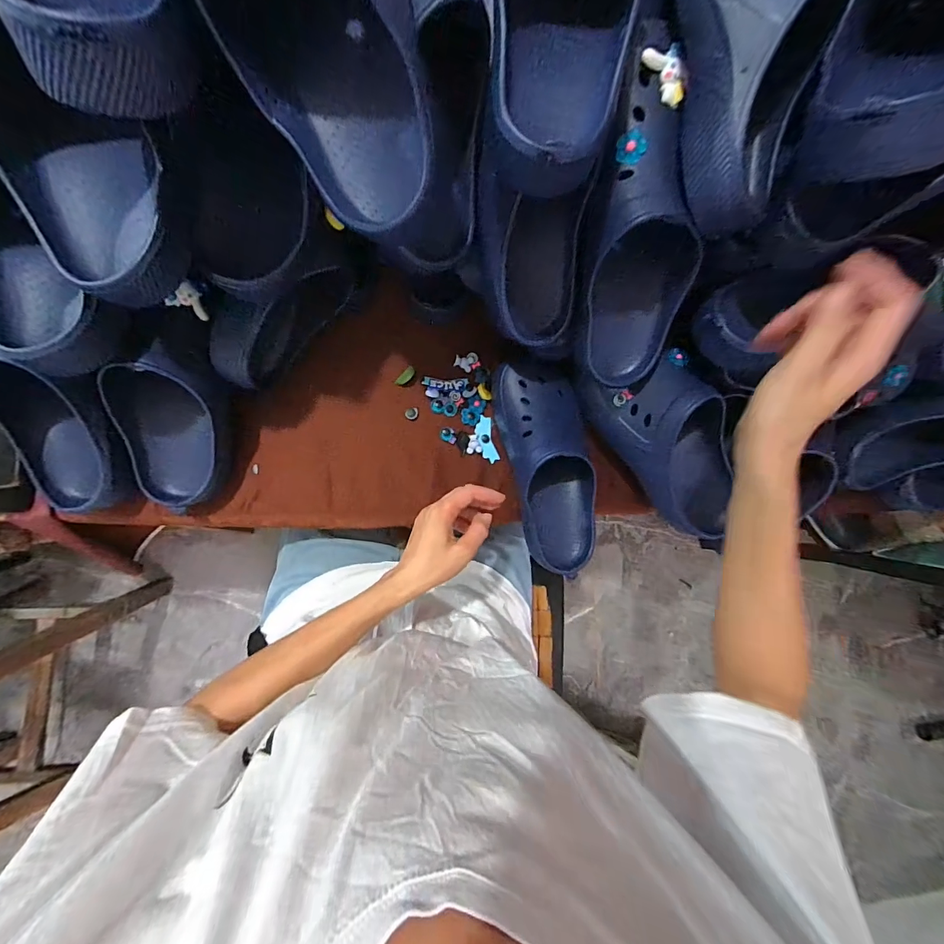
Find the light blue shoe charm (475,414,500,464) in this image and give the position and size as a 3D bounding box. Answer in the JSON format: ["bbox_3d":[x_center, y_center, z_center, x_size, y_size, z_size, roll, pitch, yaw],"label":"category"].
[{"bbox_3d":[0.019,-0.043,0.543,0.024,0.006,0.062,-12,87,-9],"label":"light blue shoe charm"}]

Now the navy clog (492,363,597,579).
[{"bbox_3d":[0.103,-0.008,0.512,0.102,0.081,0.260,-12,87,-9],"label":"navy clog"}]

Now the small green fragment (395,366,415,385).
[{"bbox_3d":[-0.086,-0.123,0.532,0.031,0.004,0.014,-38,92,13],"label":"small green fragment"}]

